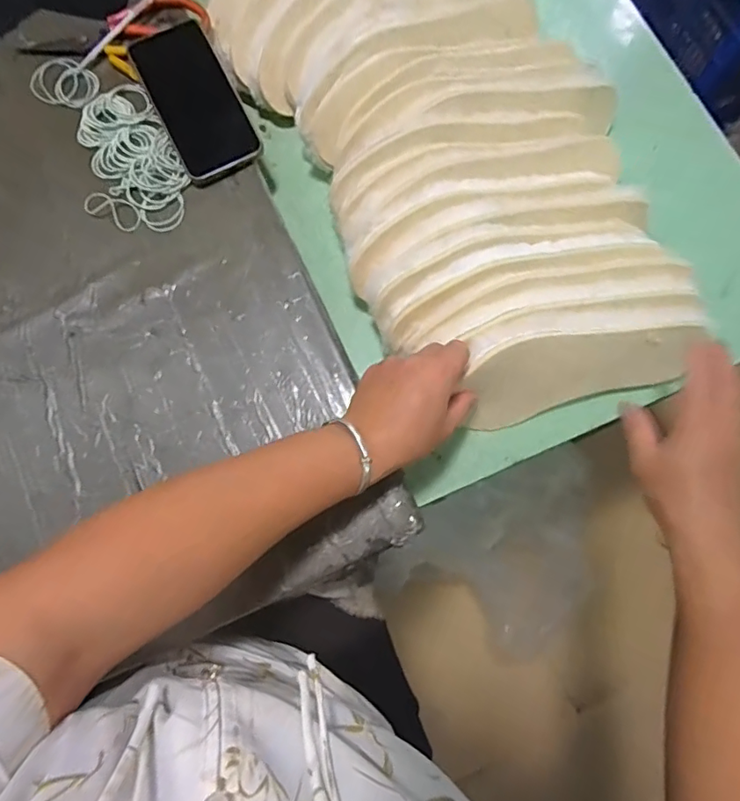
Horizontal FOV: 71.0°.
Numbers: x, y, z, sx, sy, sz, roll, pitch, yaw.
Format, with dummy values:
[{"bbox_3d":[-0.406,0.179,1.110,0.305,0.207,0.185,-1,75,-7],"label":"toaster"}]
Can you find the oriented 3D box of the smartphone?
[{"bbox_3d":[-0.166,-0.285,0.493,0.072,0.011,0.148,-27,85,-6],"label":"smartphone"}]

